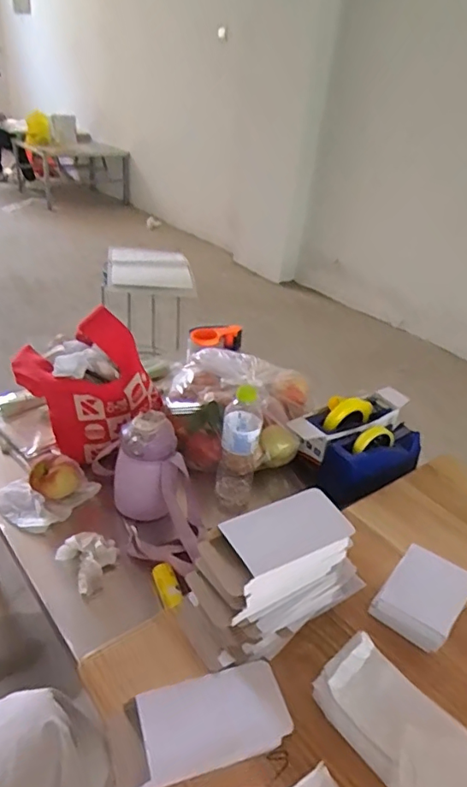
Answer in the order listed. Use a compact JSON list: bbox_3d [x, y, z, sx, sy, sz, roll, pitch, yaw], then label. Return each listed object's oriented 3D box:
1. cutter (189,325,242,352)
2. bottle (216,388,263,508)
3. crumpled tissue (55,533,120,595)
[{"bbox_3d":[-0.047,-0.156,1.447,0.146,0.069,0.057,3,31,-6],"label":"cutter"},{"bbox_3d":[0.010,0.096,0.913,0.069,0.233,0.065,7,31,0],"label":"bottle"},{"bbox_3d":[-0.217,0.247,0.795,0.088,0.028,0.079,31,38,35],"label":"crumpled tissue"}]

